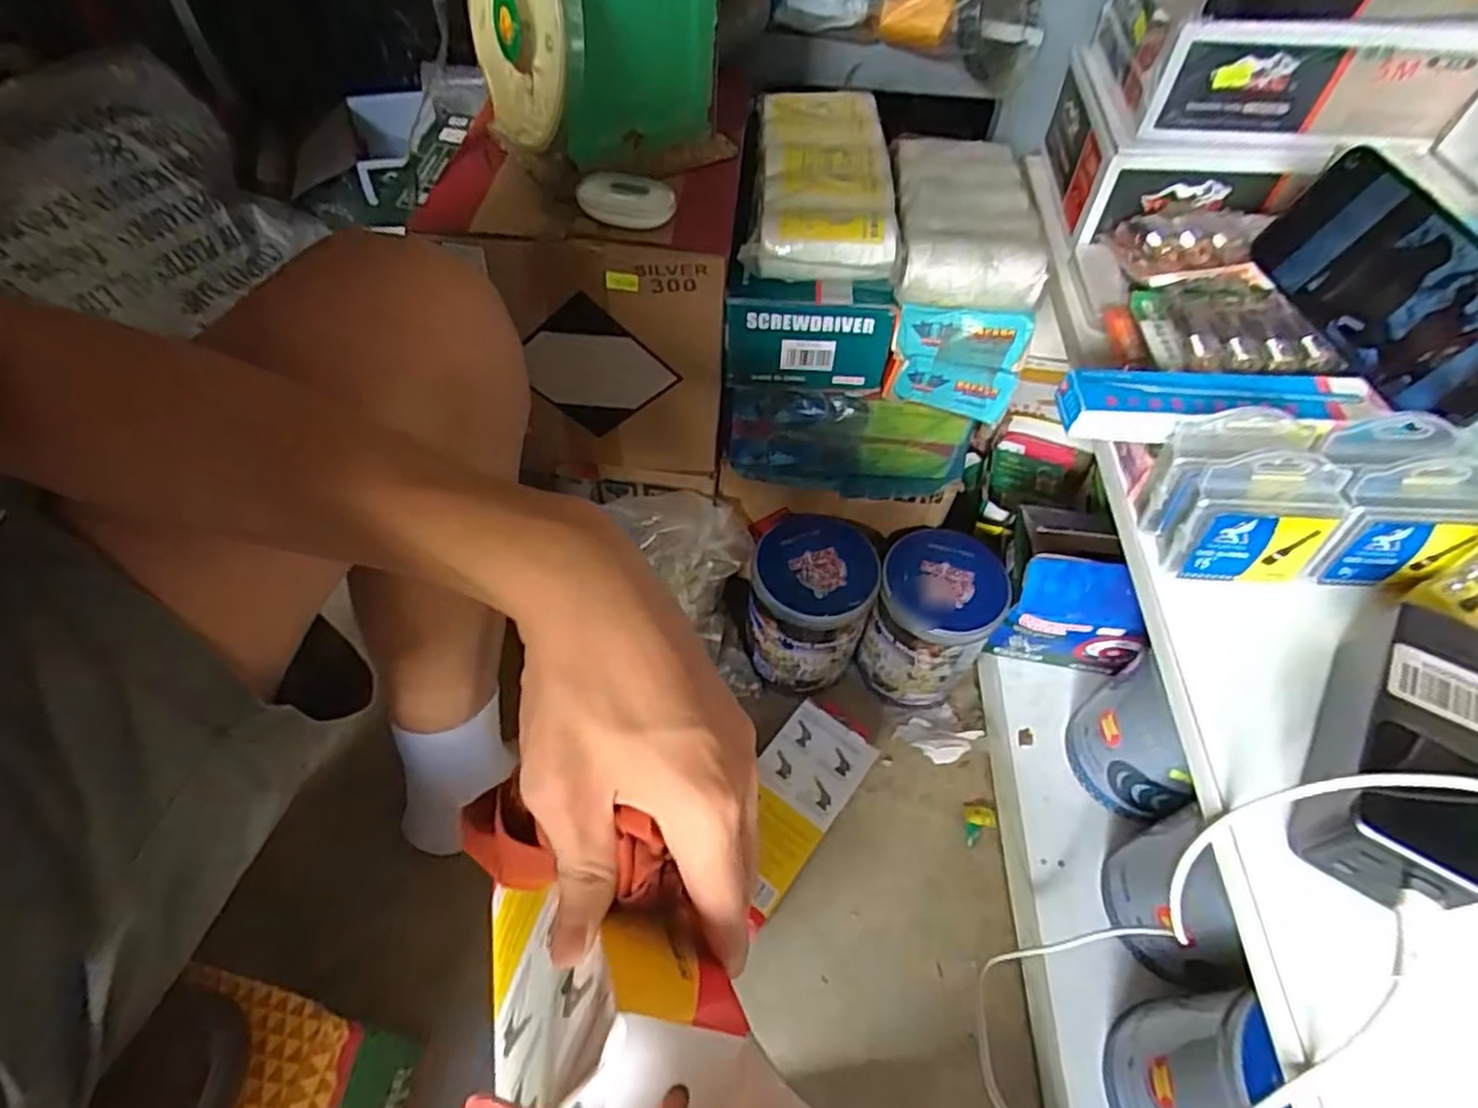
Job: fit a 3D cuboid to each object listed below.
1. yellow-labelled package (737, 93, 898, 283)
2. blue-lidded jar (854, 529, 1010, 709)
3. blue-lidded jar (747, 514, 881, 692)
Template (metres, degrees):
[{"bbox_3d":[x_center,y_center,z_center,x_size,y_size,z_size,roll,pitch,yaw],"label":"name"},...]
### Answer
[{"bbox_3d":[0.061,-0.278,0.535,0.100,0.038,0.215,5,54,0],"label":"yellow-labelled package"},{"bbox_3d":[0.180,0.068,0.699,0.104,0.151,0.106,2,54,-2],"label":"blue-lidded jar"},{"bbox_3d":[0.067,0.050,0.699,0.110,0.142,0.130,23,56,13],"label":"blue-lidded jar"}]

